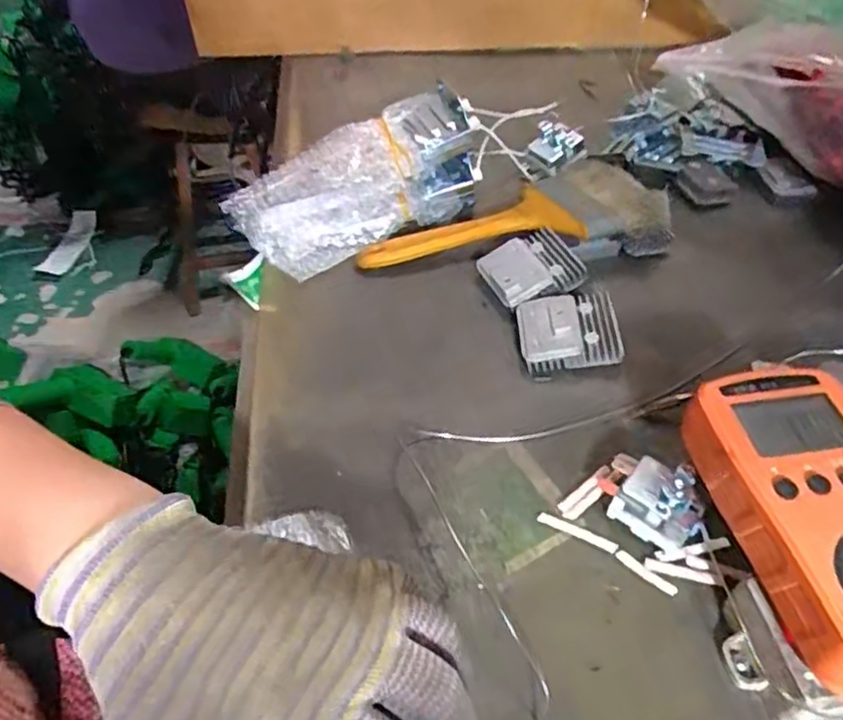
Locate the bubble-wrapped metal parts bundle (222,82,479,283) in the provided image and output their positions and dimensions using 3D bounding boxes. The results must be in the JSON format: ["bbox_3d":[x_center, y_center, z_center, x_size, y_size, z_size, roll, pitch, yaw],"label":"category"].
[{"bbox_3d":[-0.039,-0.115,0.454,0.173,0.056,0.088,-27,54,-5],"label":"bubble-wrapped metal parts bundle"}]

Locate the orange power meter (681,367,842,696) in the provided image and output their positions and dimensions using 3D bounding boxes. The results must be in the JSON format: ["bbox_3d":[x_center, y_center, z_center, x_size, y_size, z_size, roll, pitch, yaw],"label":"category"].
[{"bbox_3d":[0.160,0.059,0.261,0.067,0.029,0.126,-10,50,-7],"label":"orange power meter"}]

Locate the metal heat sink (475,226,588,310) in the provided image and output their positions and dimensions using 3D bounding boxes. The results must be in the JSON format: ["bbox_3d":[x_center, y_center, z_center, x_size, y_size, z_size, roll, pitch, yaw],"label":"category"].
[{"bbox_3d":[0.070,-0.055,0.418,0.058,0.021,0.048,-15,51,-12],"label":"metal heat sink"}]

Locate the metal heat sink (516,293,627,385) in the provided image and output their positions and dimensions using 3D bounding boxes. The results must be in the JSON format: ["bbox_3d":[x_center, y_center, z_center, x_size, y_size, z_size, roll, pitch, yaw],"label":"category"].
[{"bbox_3d":[0.085,-0.016,0.385,0.055,0.022,0.049,-4,50,-3],"label":"metal heat sink"}]

